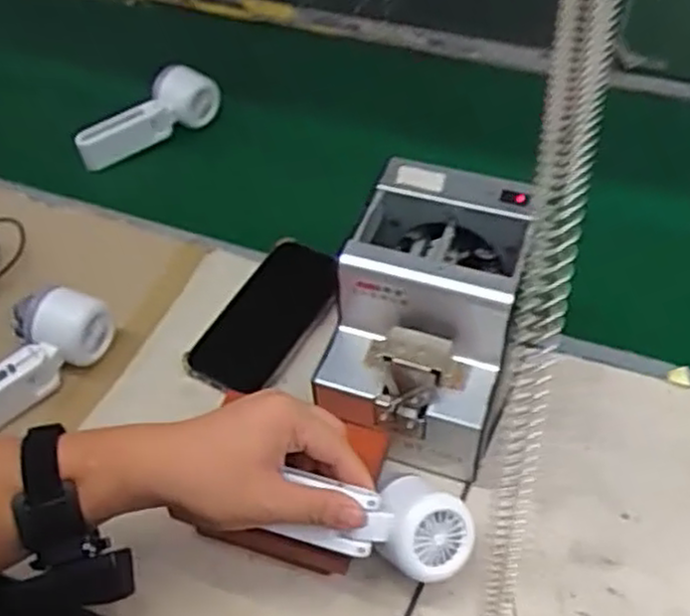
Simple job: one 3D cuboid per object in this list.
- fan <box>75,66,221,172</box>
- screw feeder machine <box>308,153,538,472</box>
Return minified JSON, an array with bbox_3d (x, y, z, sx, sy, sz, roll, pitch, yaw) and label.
[{"bbox_3d":[-0.225,-0.216,0.878,0.068,0.053,0.158,27,52,23],"label":"fan"},{"bbox_3d":[0.061,0.005,0.558,0.127,0.139,0.166,14,48,13],"label":"screw feeder machine"}]

